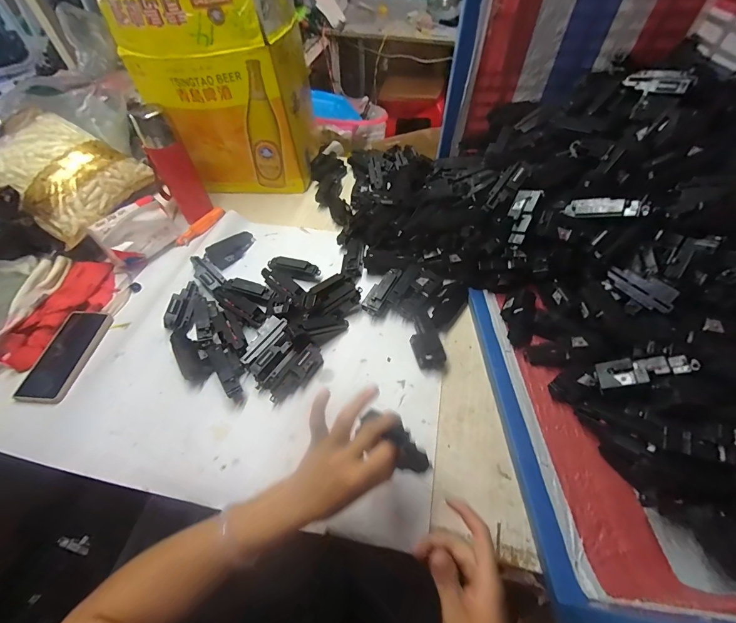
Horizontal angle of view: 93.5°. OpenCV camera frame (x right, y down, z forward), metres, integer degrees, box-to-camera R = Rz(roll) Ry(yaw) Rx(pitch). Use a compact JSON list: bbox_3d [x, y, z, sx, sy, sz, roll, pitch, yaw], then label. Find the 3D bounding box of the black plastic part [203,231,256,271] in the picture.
[{"bbox_3d":[-0.275,-0.129,0.707,0.032,0.041,0.104,32,61,24],"label":"black plastic part"}]

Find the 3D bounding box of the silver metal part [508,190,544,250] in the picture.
[{"bbox_3d":[0.248,-0.151,0.559,0.038,0.016,0.097,16,87,15],"label":"silver metal part"}]

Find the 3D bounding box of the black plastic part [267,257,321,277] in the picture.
[{"bbox_3d":[-0.141,-0.084,0.663,0.099,0.025,0.022,10,55,11],"label":"black plastic part"}]

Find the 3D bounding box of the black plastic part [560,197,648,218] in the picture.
[{"bbox_3d":[0.338,-0.148,0.499,0.102,0.015,0.031,16,53,42],"label":"black plastic part"}]

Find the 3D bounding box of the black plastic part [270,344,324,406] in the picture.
[{"bbox_3d":[-0.108,0.096,0.528,0.035,0.030,0.099,34,62,25],"label":"black plastic part"}]

